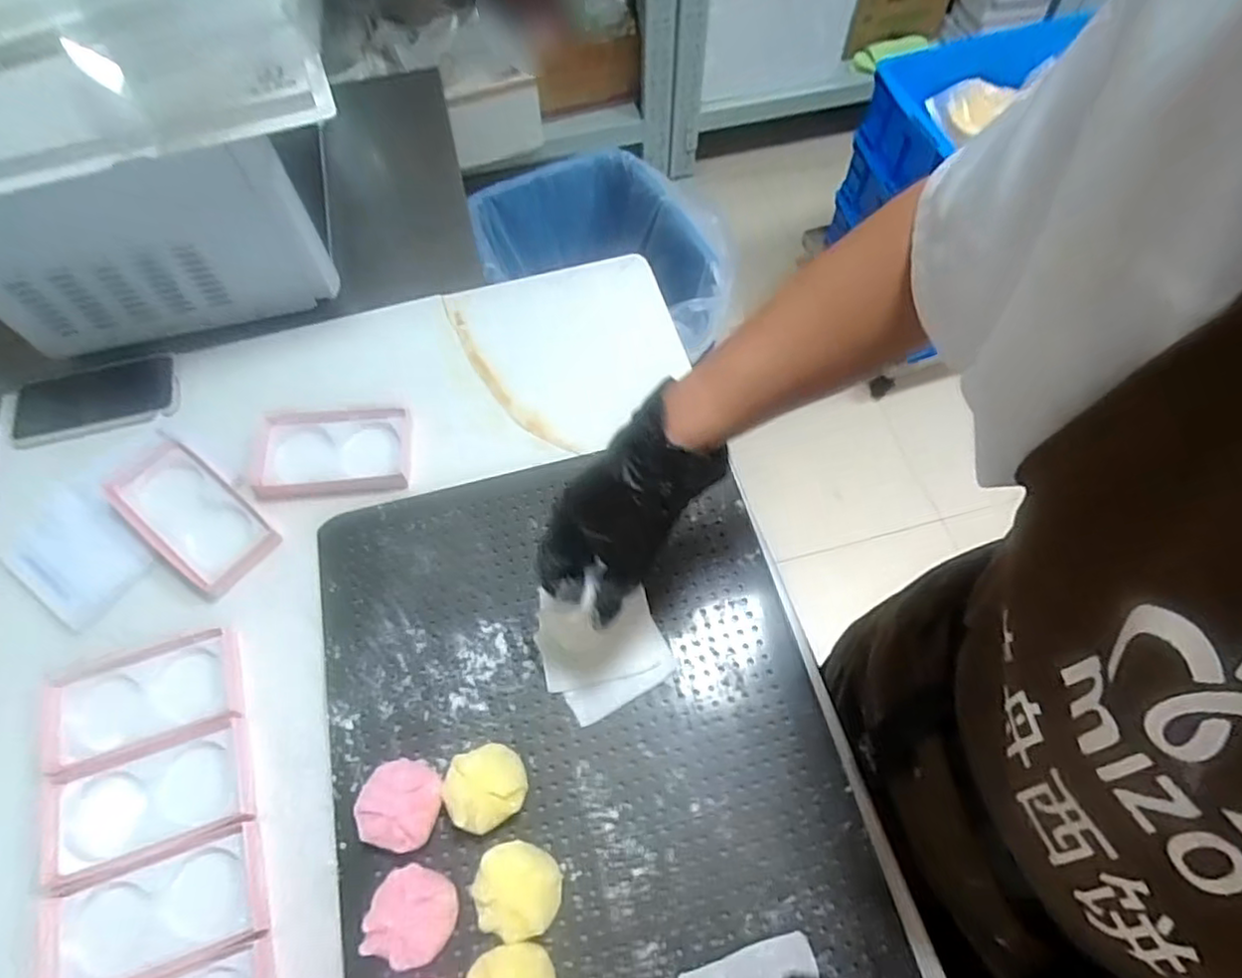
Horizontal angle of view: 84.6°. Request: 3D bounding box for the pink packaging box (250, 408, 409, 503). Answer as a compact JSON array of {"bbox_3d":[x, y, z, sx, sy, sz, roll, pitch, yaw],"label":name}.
[{"bbox_3d":[-0.276,-0.035,0.660,0.138,0.030,0.085,-6,63,-3],"label":"pink packaging box"}]

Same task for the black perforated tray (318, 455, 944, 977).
[{"bbox_3d":[-0.021,0.237,0.541,0.402,0.019,0.583,-12,63,-7],"label":"black perforated tray"}]

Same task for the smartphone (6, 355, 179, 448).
[{"bbox_3d":[-0.543,-0.091,0.703,0.167,0.018,0.076,-13,64,-7],"label":"smartphone"}]

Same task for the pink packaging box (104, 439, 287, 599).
[{"bbox_3d":[-0.406,0.024,0.644,0.165,0.027,0.080,36,68,17],"label":"pink packaging box"}]

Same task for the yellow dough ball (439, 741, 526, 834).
[{"bbox_3d":[-0.104,0.228,0.527,0.059,0.048,0.058,0,63,0],"label":"yellow dough ball"}]

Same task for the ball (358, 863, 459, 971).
[{"bbox_3d":[-0.147,0.306,0.489,0.058,0.051,0.057,0,63,0],"label":"ball"}]

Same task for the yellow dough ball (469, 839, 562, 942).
[{"bbox_3d":[-0.074,0.293,0.498,0.061,0.040,0.059,0,63,0],"label":"yellow dough ball"}]

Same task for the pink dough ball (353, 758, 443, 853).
[{"bbox_3d":[-0.168,0.240,0.522,0.057,0.045,0.062,0,63,0],"label":"pink dough ball"}]

